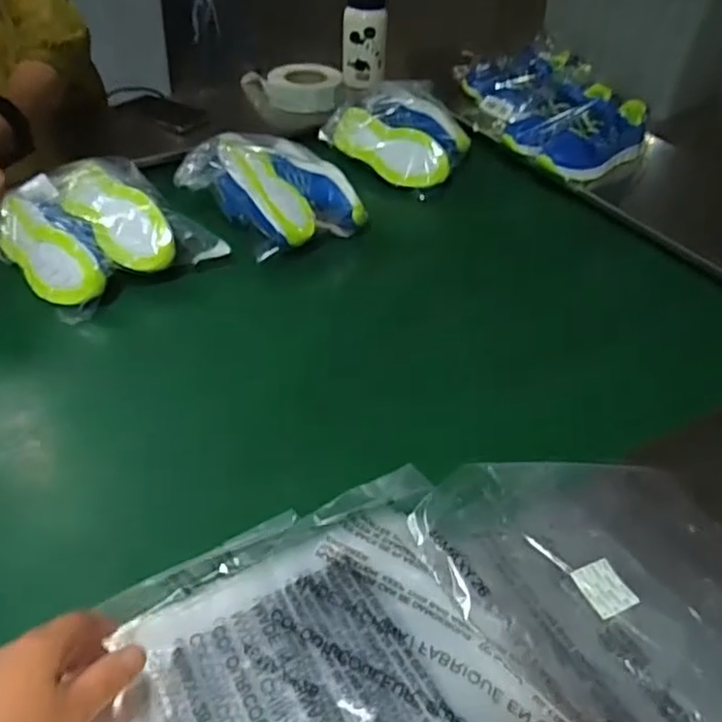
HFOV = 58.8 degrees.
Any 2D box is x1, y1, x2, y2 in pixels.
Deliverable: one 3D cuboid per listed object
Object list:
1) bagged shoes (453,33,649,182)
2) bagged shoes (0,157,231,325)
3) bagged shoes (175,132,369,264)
[{"bbox_3d":[0.301,-0.433,1.092,0.227,0.108,0.387,-11,43,-14],"label":"bagged shoes"},{"bbox_3d":[-0.322,-0.167,0.800,0.221,0.092,0.202,-31,51,-32],"label":"bagged shoes"},{"bbox_3d":[-0.130,-0.233,0.873,0.186,0.092,0.216,-26,49,-29],"label":"bagged shoes"}]

